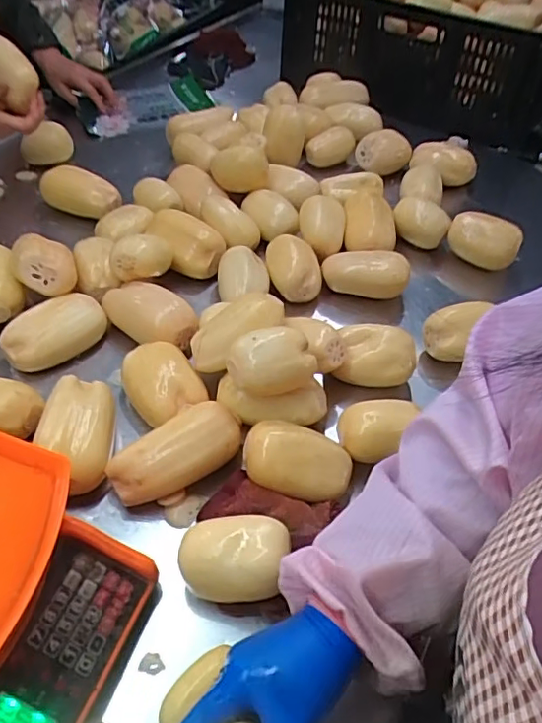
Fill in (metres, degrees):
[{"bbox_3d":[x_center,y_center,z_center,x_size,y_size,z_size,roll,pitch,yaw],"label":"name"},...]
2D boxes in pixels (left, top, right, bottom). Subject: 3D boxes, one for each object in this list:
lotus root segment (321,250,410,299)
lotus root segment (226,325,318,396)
[{"bbox_3d":[0.142,-0.132,0.854,0.126,0.057,0.058,7,49,3],"label":"lotus root segment"},{"bbox_3d":[0.002,-0.001,0.651,0.102,0.066,0.074,2,49,-3],"label":"lotus root segment"}]

